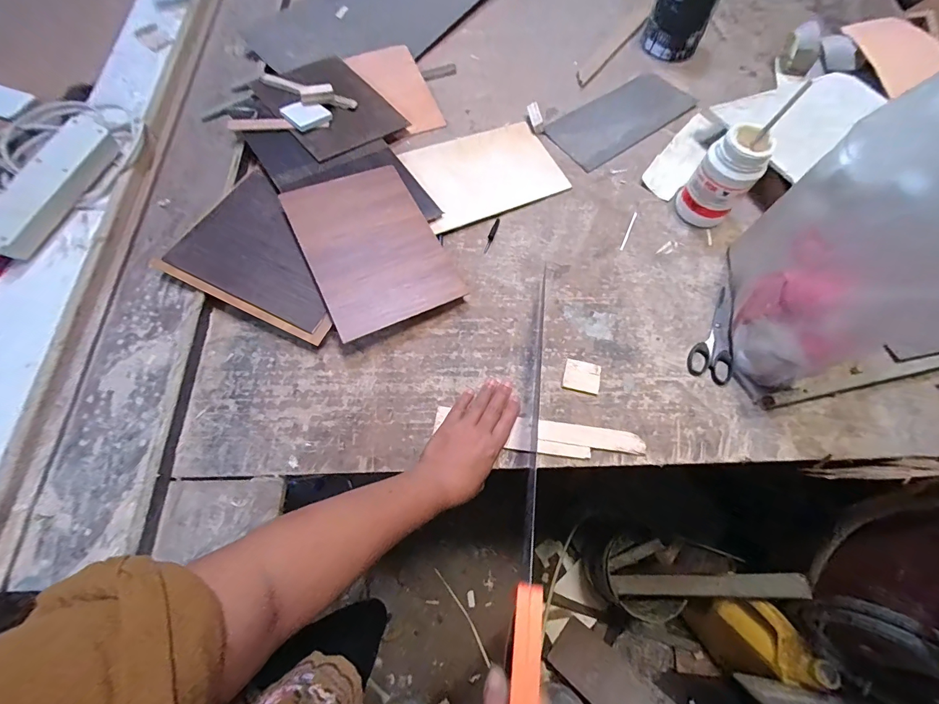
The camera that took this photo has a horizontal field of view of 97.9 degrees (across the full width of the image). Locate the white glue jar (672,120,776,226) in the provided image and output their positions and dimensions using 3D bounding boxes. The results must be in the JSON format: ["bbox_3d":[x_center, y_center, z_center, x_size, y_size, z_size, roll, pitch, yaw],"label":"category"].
[{"bbox_3d":[0.376,-0.258,0.604,0.080,0.130,0.084,1,68,-2],"label":"white glue jar"}]

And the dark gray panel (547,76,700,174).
[{"bbox_3d":[0.273,-0.421,0.734,0.283,0.008,0.121,-35,73,-15],"label":"dark gray panel"}]

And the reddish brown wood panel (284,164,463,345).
[{"bbox_3d":[-0.142,-0.155,0.585,0.180,0.012,0.254,-24,73,-18],"label":"reddish brown wood panel"}]

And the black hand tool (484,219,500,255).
[{"bbox_3d":[0.034,-0.177,0.624,0.009,0.004,0.065,20,69,6],"label":"black hand tool"}]

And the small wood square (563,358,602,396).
[{"bbox_3d":[0.148,0.032,0.539,0.047,0.007,0.042,13,68,3],"label":"small wood square"}]

